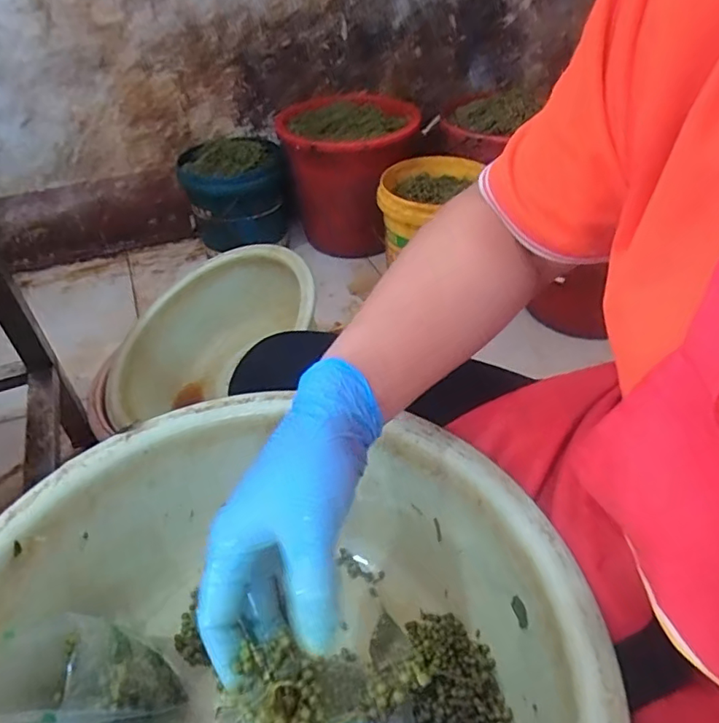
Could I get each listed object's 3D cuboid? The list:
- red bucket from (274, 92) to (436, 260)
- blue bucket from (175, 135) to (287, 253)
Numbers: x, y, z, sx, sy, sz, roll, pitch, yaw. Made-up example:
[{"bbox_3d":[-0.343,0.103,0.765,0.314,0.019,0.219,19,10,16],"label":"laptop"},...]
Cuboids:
[{"bbox_3d":[-0.026,-0.481,1.423,0.338,0.313,0.365,-2,40,1],"label":"red bucket"},{"bbox_3d":[-0.314,-0.425,1.386,0.246,0.220,0.228,-2,40,1],"label":"blue bucket"}]

